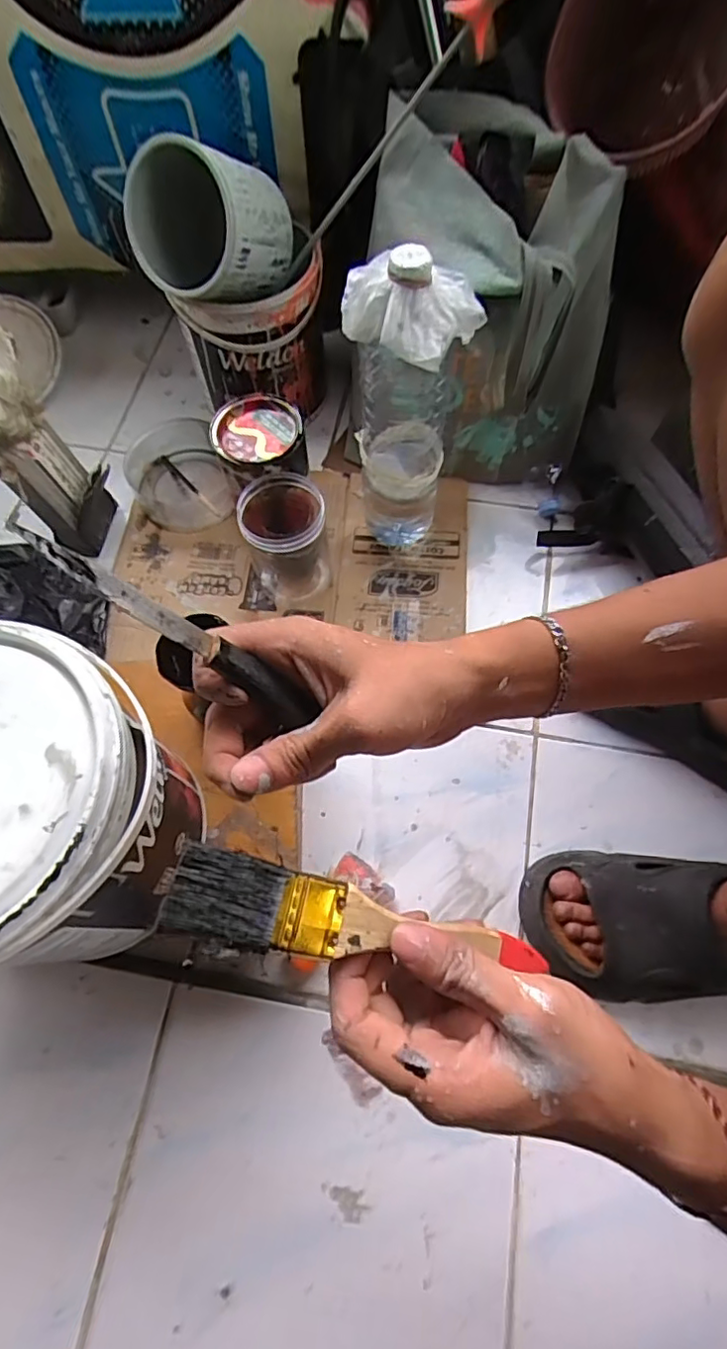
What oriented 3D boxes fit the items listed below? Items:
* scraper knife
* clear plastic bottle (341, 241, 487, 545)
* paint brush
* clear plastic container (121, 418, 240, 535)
[{"bbox_3d":[-0.073,-0.018,0.236,0.132,0.011,0.016,36,63,-32],"label":"scraper knife"},{"bbox_3d":[0.041,-0.245,0.591,0.092,0.324,0.081,37,72,15],"label":"clear plastic bottle"},{"bbox_3d":[0.002,0.104,0.244,0.162,0.006,0.032,18,65,-16],"label":"paint brush"},{"bbox_3d":[-0.231,-0.255,0.748,0.129,0.053,0.143,-22,68,-8],"label":"clear plastic container"}]

